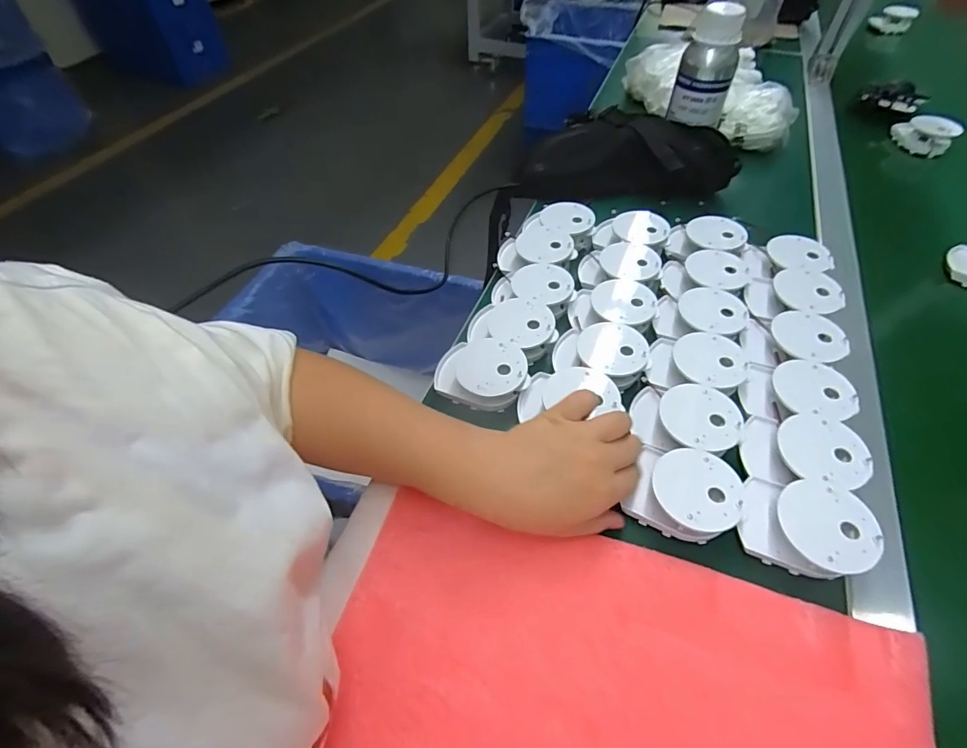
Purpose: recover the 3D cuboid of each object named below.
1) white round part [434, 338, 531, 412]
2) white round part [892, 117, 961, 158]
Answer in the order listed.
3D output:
[{"bbox_3d":[0.000,-0.001,0.422,0.083,0.030,0.062,18,54,19],"label":"white round part"},{"bbox_3d":[0.662,-0.362,0.703,0.038,0.045,0.086,-25,53,-15],"label":"white round part"}]

